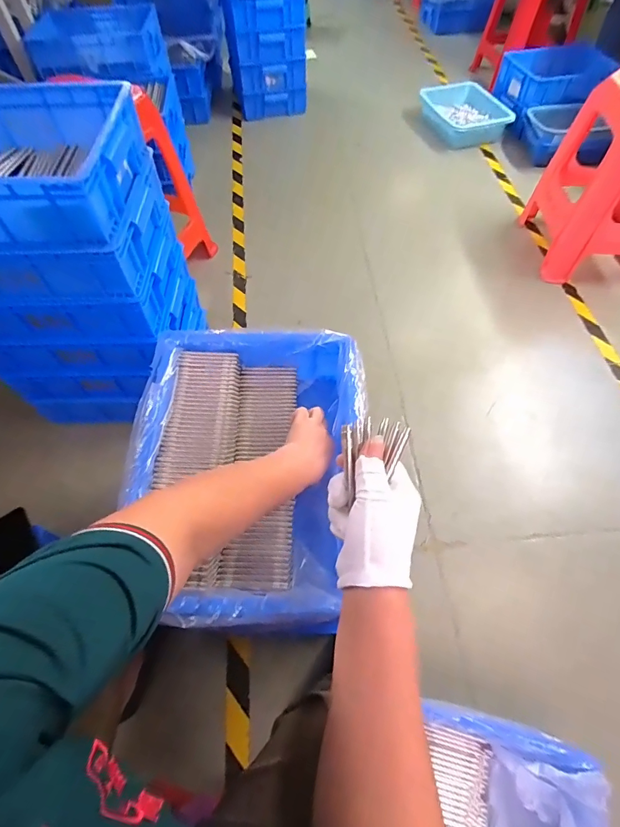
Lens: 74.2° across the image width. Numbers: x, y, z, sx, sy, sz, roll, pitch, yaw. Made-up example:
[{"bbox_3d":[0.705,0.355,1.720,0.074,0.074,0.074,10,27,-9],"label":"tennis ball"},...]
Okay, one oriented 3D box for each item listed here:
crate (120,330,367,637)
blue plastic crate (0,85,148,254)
[{"bbox_3d":[-0.082,0.076,0.589,0.306,0.120,0.415,0,57,1],"label":"crate"},{"bbox_3d":[-0.511,-0.403,0.676,0.422,0.113,0.304,-3,57,-1],"label":"blue plastic crate"}]

